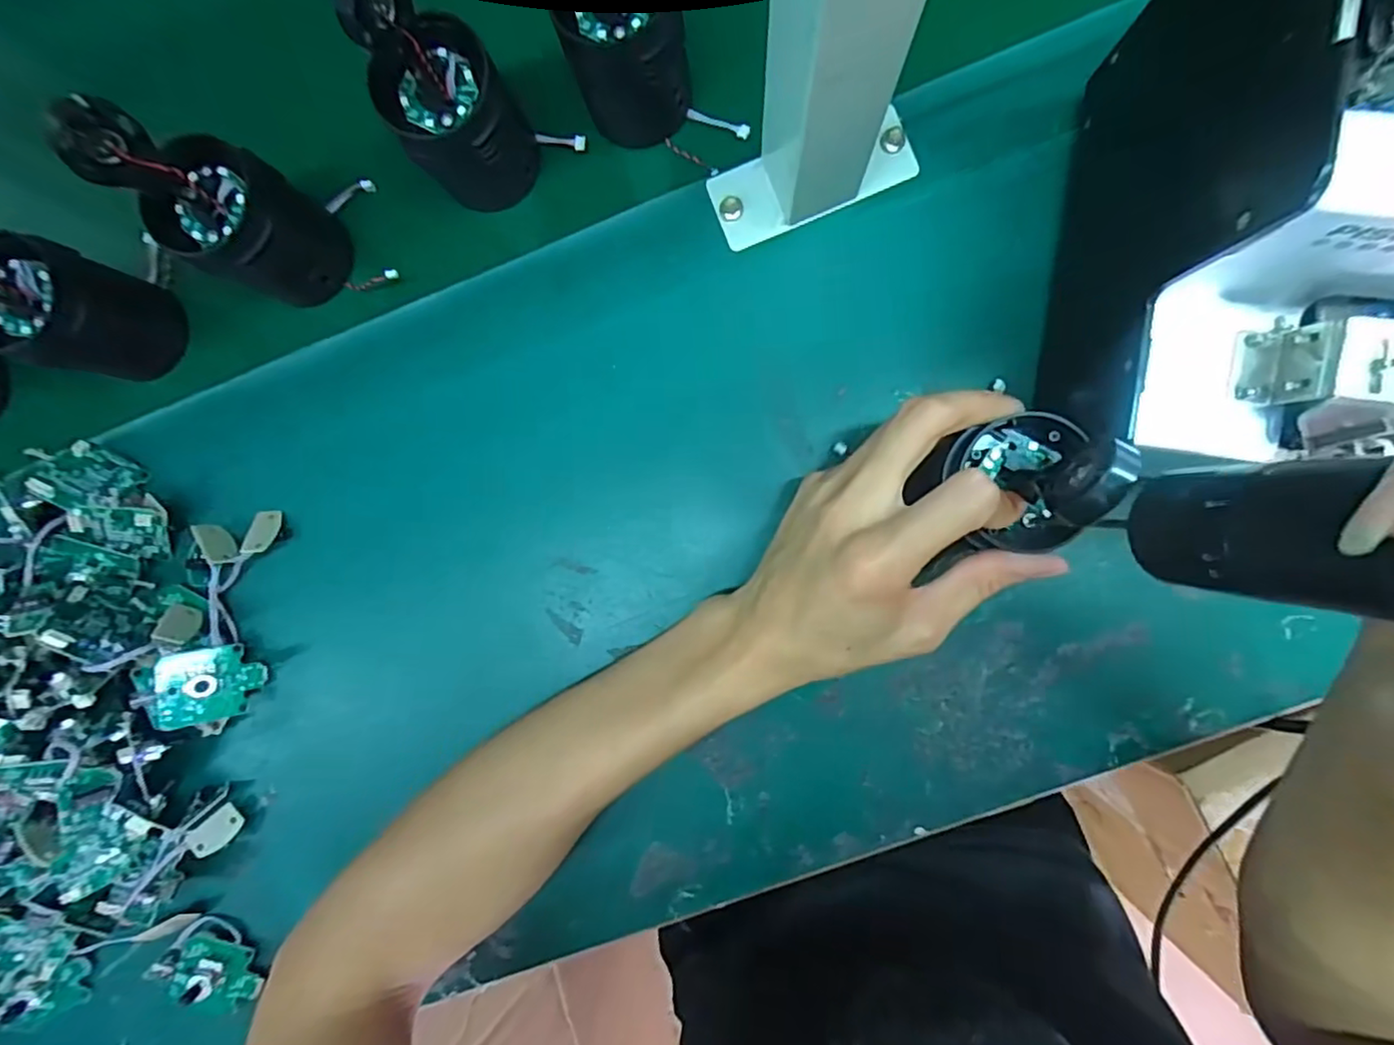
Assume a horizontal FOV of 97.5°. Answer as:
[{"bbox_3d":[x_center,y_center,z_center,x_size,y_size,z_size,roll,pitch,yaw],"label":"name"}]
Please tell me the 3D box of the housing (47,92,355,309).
[{"bbox_3d":[-0.213,-0.141,0.281,0.057,0.113,0.057,27,93,5],"label":"housing"}]

